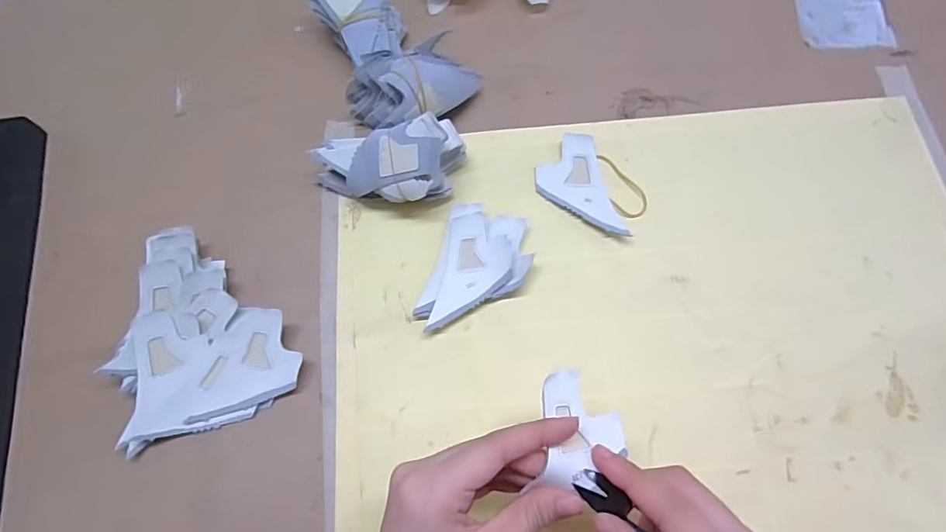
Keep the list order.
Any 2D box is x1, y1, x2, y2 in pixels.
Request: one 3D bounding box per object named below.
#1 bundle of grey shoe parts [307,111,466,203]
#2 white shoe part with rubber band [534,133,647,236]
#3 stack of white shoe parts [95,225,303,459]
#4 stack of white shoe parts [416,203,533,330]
[{"bbox_3d":[-0.063,-0.069,0.365,0.110,0.054,0.053,-6,71,14],"label":"bundle of grey shoe parts"},{"bbox_3d":[0.089,-0.060,0.372,0.080,0.010,0.056,39,77,13],"label":"white shoe part with rubber band"},{"bbox_3d":[-0.183,0.041,0.337,0.111,0.034,0.128,-18,72,-4],"label":"stack of white shoe parts"},{"bbox_3d":[0.004,0.004,0.350,0.063,0.020,0.088,17,73,7],"label":"stack of white shoe parts"}]

